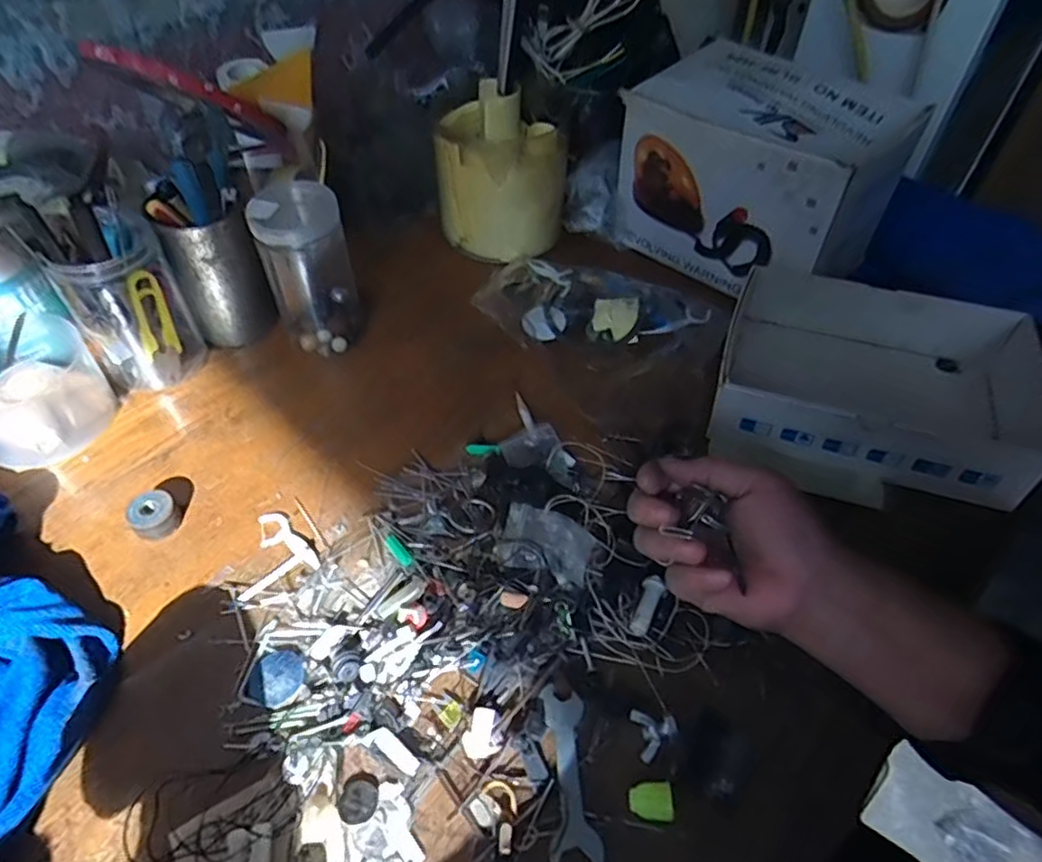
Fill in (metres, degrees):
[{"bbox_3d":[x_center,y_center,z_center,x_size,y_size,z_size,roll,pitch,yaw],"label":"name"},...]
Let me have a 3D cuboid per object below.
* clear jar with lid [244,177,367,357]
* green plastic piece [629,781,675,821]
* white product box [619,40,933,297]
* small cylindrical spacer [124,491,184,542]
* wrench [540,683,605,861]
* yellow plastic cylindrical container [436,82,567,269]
[{"bbox_3d":[-0.165,-0.123,0.502,0.063,0.125,0.053,-7,49,-7],"label":"clear jar with lid"},{"bbox_3d":[0.062,0.179,0.307,0.020,0.011,0.016,1,49,0],"label":"green plastic piece"},{"bbox_3d":[0.206,-0.222,0.565,0.151,0.148,0.201,-33,57,-26],"label":"white product box"},{"bbox_3d":[-0.240,0.055,0.416,0.028,0.020,0.025,-29,55,-24],"label":"small cylindrical spacer"},{"bbox_3d":[0.025,0.171,0.319,0.024,0.005,0.084,-1,49,-2],"label":"wrench"},{"bbox_3d":[-0.017,-0.242,0.599,0.118,0.121,0.105,0,49,-1],"label":"yellow plastic cylindrical container"}]

